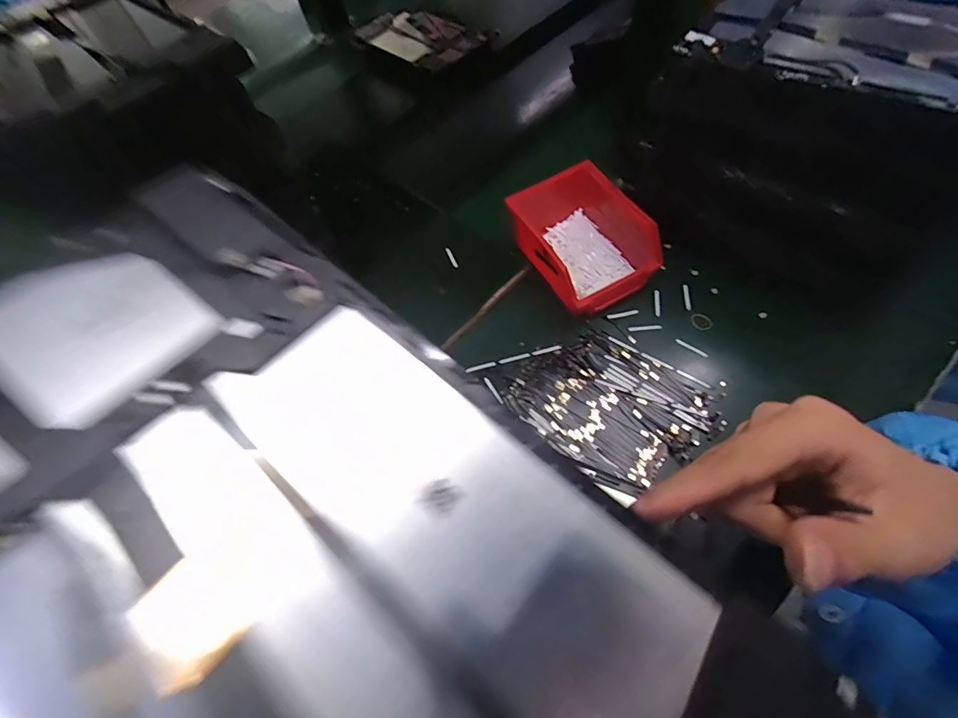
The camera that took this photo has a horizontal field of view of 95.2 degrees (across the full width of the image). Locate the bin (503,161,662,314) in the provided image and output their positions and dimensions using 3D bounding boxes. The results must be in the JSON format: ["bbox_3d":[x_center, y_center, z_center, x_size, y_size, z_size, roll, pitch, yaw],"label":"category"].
[{"bbox_3d":[0.111,-0.123,0.463,0.100,0.069,0.135,-28,61,-7],"label":"bin"}]

